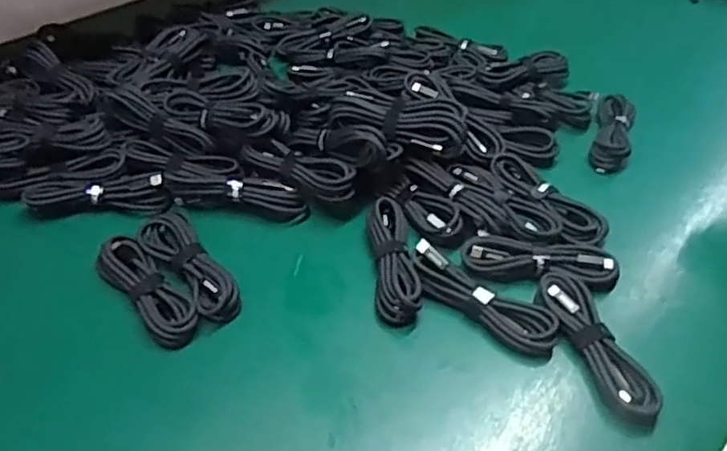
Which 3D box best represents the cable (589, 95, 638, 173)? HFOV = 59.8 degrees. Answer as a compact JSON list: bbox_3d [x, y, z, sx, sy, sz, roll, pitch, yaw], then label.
[{"bbox_3d":[0.235,-0.090,0.593,0.034,0.020,0.111,16,45,15],"label":"cable"}]

